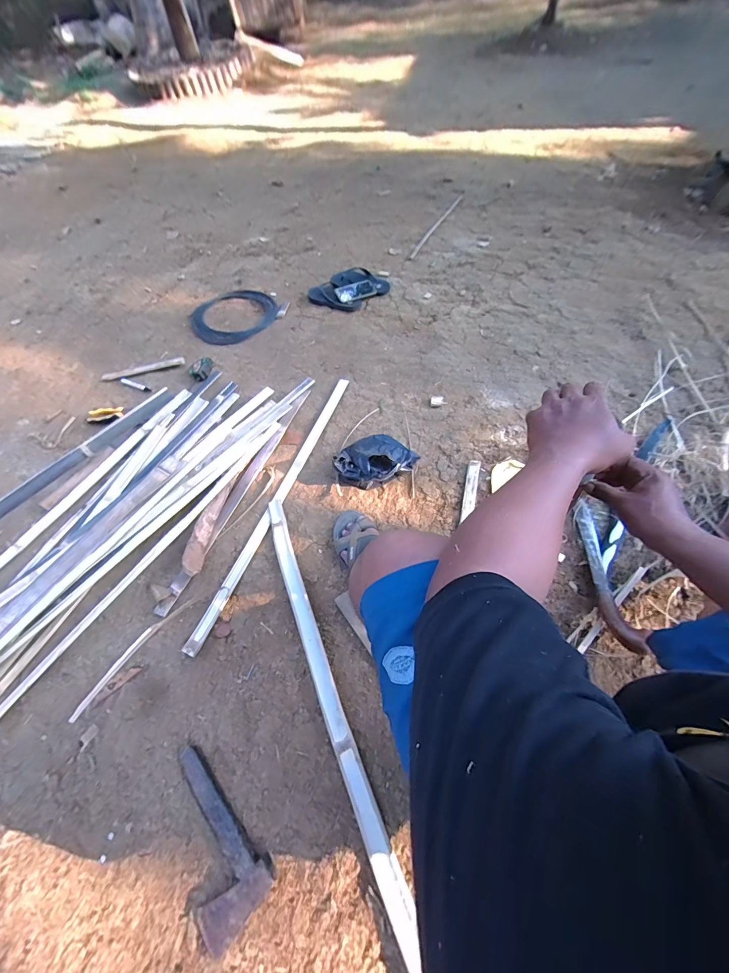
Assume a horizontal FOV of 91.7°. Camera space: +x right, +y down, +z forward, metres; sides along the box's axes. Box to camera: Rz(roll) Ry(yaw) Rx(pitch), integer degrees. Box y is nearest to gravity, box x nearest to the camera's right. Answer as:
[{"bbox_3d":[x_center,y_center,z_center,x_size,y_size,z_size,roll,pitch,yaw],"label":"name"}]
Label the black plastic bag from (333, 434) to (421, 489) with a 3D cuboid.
[{"bbox_3d":[0.020,-0.063,0.953,0.195,0.100,0.168,-25,57,-12],"label":"black plastic bag"}]

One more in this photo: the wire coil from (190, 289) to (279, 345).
[{"bbox_3d":[-0.539,-0.713,1.466,0.352,0.030,0.350,-26,57,-13],"label":"wire coil"}]

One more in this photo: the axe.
[{"bbox_3d":[-0.267,0.581,0.583,0.250,0.035,0.115,36,66,26],"label":"axe"}]

